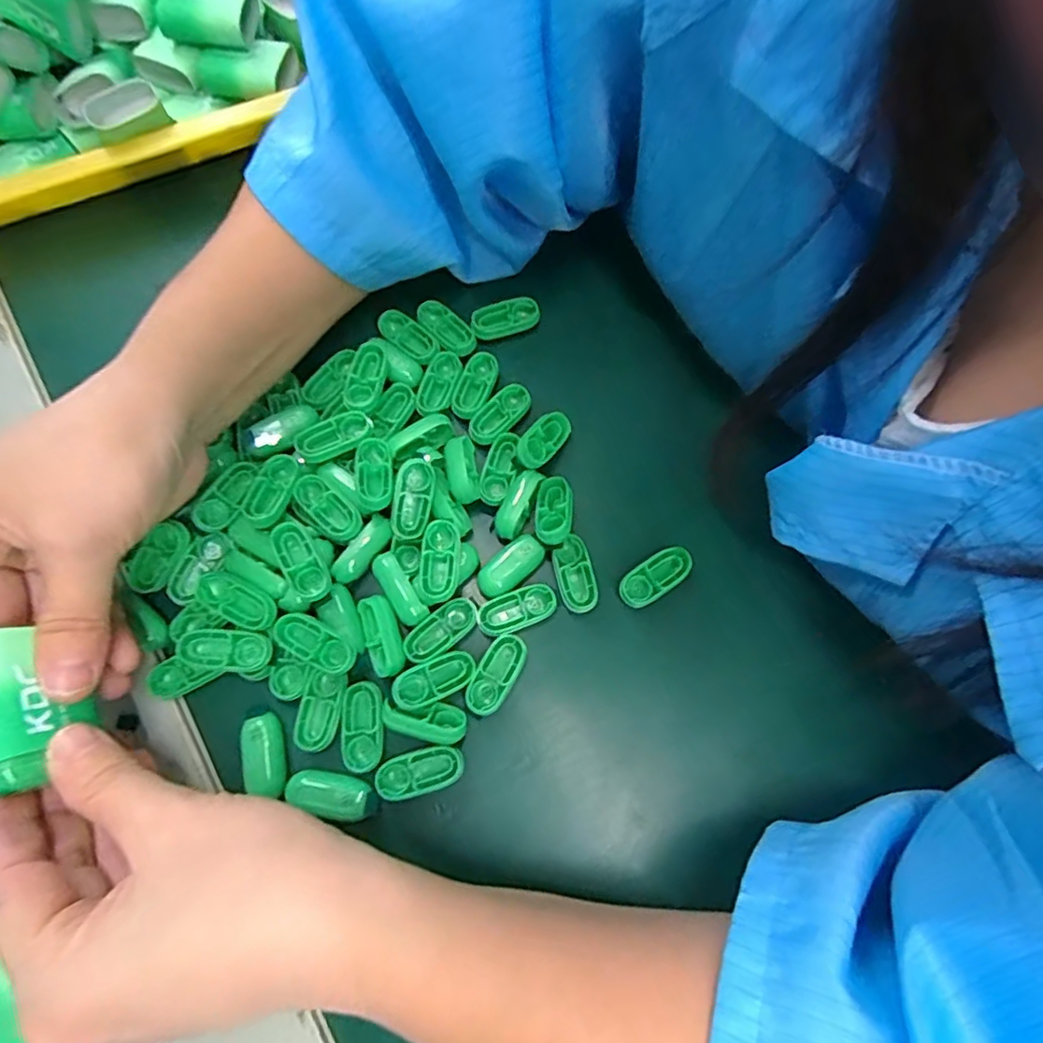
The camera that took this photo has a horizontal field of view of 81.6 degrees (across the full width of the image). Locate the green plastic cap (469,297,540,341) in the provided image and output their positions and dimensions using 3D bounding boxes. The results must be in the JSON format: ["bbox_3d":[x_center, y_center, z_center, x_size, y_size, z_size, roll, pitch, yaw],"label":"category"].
[{"bbox_3d":[-0.008,-0.101,0.299,0.034,0.005,0.015,-16,74,-4],"label":"green plastic cap"}]

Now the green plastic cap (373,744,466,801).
[{"bbox_3d":[-0.040,0.098,0.238,0.034,0.005,0.016,-16,74,-4],"label":"green plastic cap"}]

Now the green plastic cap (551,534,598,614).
[{"bbox_3d":[0.023,0.022,0.262,0.016,0.013,0.034,-16,74,-4],"label":"green plastic cap"}]

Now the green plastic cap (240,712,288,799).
[{"bbox_3d":[-0.101,0.091,0.236,0.014,0.005,0.030,-11,73,-3],"label":"green plastic cap"}]

